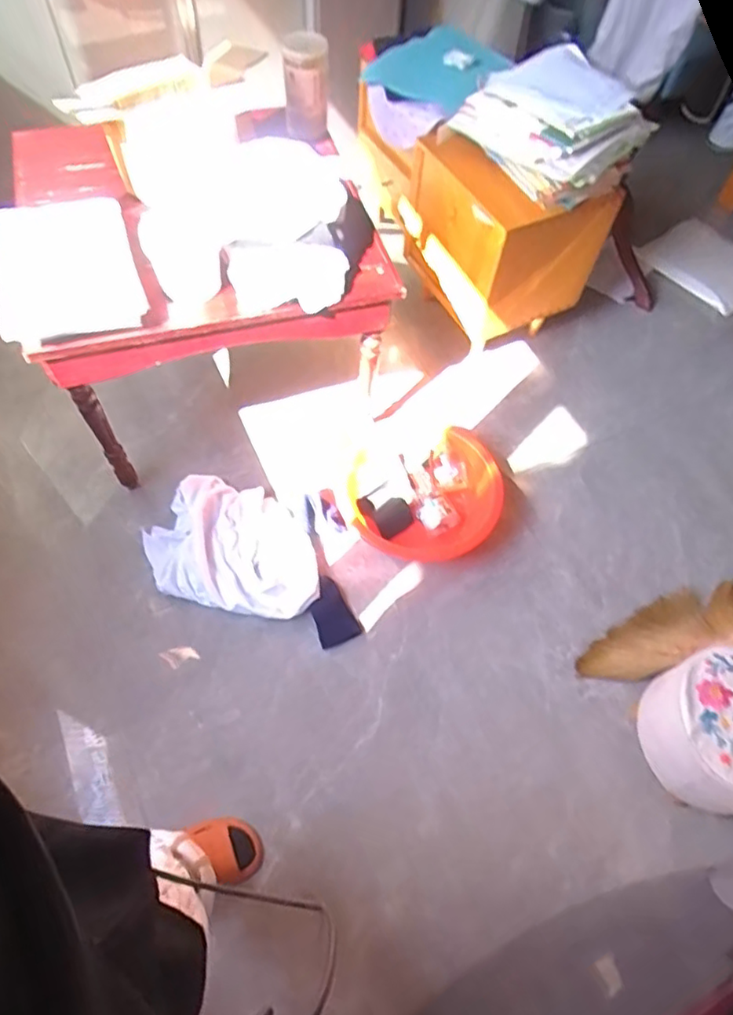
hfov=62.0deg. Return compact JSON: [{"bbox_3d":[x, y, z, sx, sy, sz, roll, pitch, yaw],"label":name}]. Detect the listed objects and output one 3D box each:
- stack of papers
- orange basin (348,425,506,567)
[{"bbox_3d":[0.429,-0.873,1.401,0.280,0.173,0.358,-33,67,-20],"label":"stack of papers"},{"bbox_3d":[0.143,-0.037,1.480,0.350,0.119,0.348,2,61,-3],"label":"orange basin"}]

